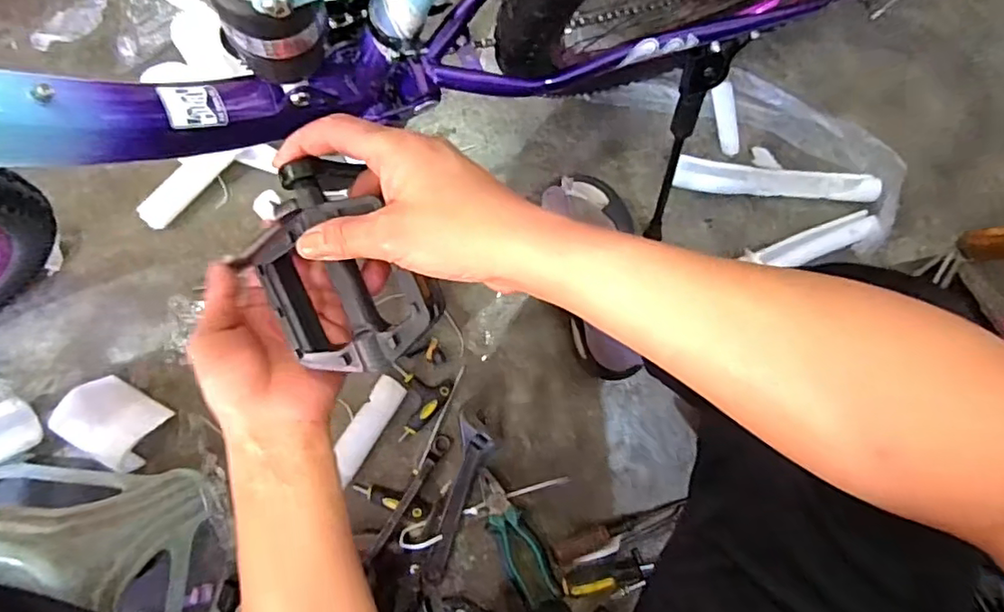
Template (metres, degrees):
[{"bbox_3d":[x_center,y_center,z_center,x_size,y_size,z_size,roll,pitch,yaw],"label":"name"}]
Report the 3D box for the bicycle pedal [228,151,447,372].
[{"bbox_3d":[-0.098,-0.018,0.357,0.091,0.029,0.121,-39,88,19],"label":"bicycle pedal"}]

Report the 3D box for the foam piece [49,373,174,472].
[{"bbox_3d":[-0.487,0.144,0.738,0.109,0.084,0.084,35,84,-2],"label":"foam piece"}]

